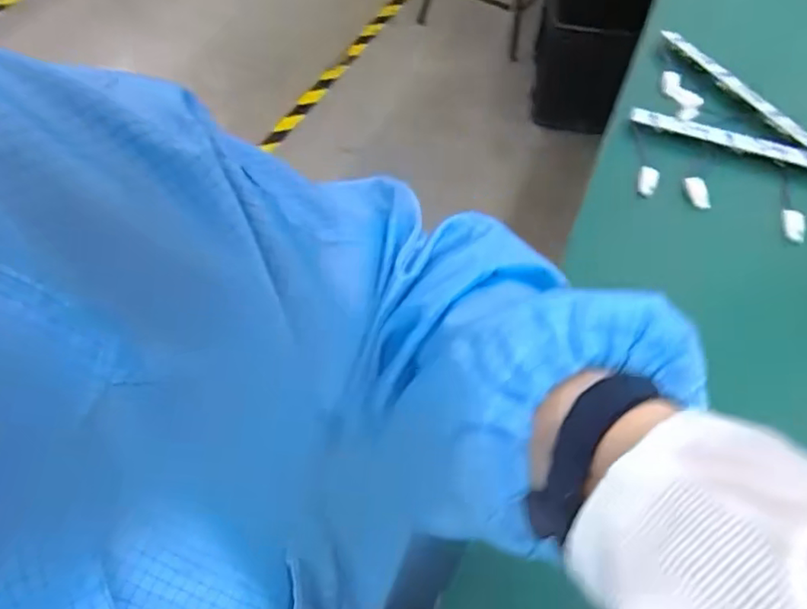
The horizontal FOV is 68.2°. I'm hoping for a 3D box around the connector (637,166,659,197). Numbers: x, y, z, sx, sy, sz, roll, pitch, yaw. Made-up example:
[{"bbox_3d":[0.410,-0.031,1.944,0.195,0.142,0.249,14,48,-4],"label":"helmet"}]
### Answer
[{"bbox_3d":[0.196,-0.100,0.479,0.016,0.012,0.022,21,56,12],"label":"connector"}]

